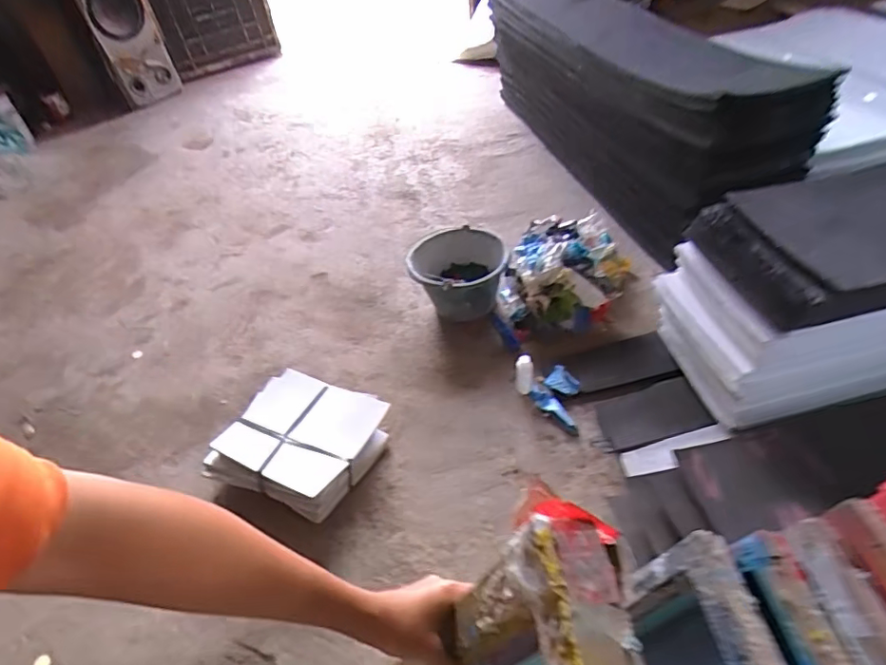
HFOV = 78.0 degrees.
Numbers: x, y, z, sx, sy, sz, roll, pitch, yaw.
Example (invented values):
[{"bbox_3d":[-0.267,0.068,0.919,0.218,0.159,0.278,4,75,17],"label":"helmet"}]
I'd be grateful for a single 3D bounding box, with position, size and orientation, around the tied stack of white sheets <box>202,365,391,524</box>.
[{"bbox_3d":[-0.291,0.219,1.124,0.306,0.112,0.269,13,48,20],"label":"tied stack of white sheets"}]

